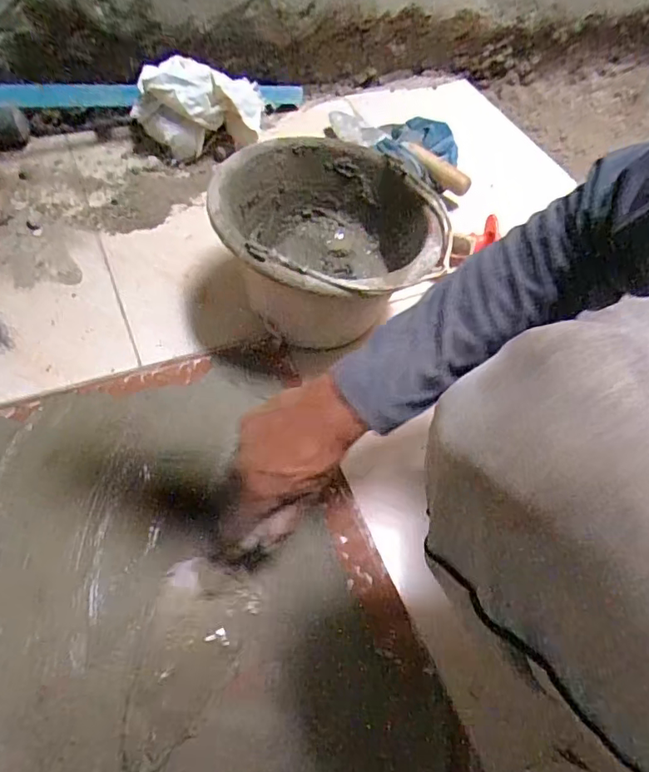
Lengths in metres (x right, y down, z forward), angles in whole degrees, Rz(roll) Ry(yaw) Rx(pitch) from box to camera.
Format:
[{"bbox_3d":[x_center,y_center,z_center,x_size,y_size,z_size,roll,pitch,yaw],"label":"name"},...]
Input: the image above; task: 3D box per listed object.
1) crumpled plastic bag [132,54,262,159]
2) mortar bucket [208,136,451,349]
[{"bbox_3d":[-0.183,-0.421,0.797,0.201,0.119,0.093,-16,59,-15],"label":"crumpled plastic bag"},{"bbox_3d":[0.000,-0.147,0.609,0.230,0.166,0.237,2,56,-4],"label":"mortar bucket"}]

